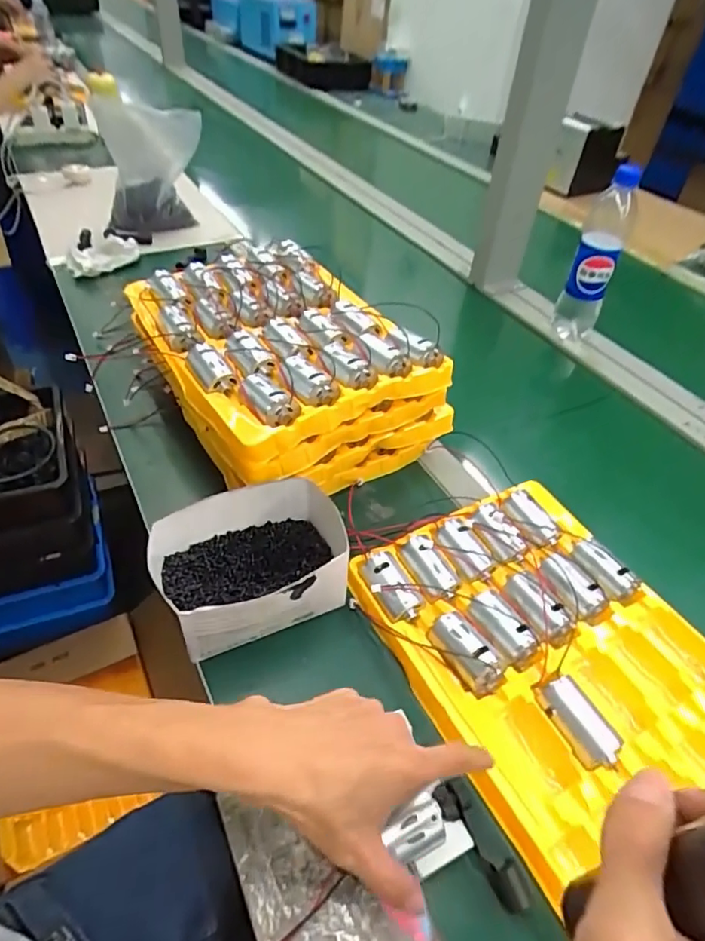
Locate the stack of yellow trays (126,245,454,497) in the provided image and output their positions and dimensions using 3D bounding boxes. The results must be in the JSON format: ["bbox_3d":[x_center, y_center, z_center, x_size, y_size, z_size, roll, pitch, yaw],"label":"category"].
[{"bbox_3d":[-0.079,-0.122,0.614,0.248,0.130,0.310,-23,51,-26],"label":"stack of yellow trays"}]

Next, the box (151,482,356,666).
[{"bbox_3d":[-0.075,0.078,0.465,0.162,0.072,0.110,-18,50,-22],"label":"box"}]

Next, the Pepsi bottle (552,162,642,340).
[{"bbox_3d":[0.351,-0.306,0.774,0.059,0.232,0.054,22,47,16],"label":"Pepsi bottle"}]

